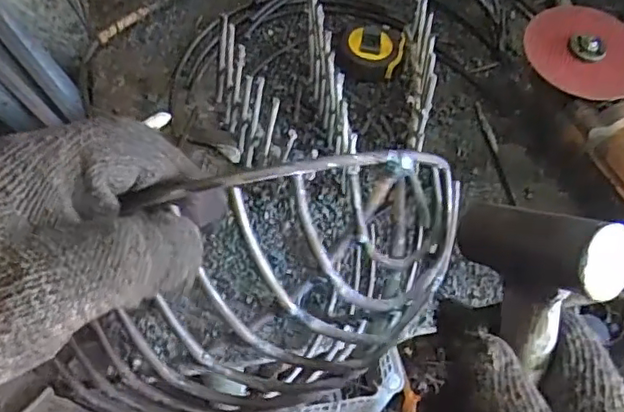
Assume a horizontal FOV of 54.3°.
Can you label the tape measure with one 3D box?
[{"bbox_3d":[0.055,-0.145,0.576,0.061,0.026,0.048,10,62,2],"label":"tape measure"}]

